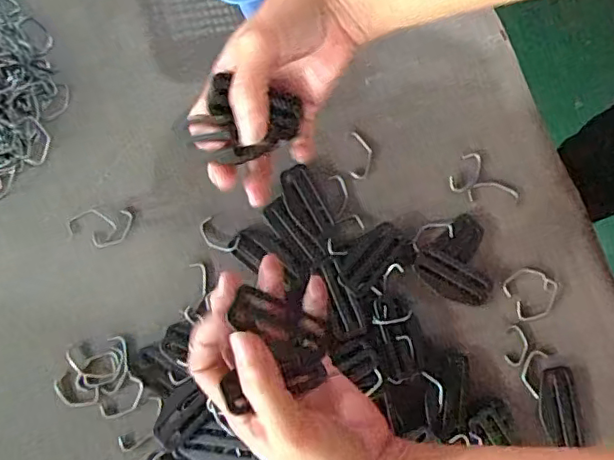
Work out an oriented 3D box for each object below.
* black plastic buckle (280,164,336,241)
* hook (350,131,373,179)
[{"bbox_3d":[0.000,-0.019,0.416,0.025,0.004,0.058,-27,81,-6],"label":"black plastic buckle"},{"bbox_3d":[0.041,-0.057,0.428,0.017,0.004,0.036,1,79,-1],"label":"hook"}]

